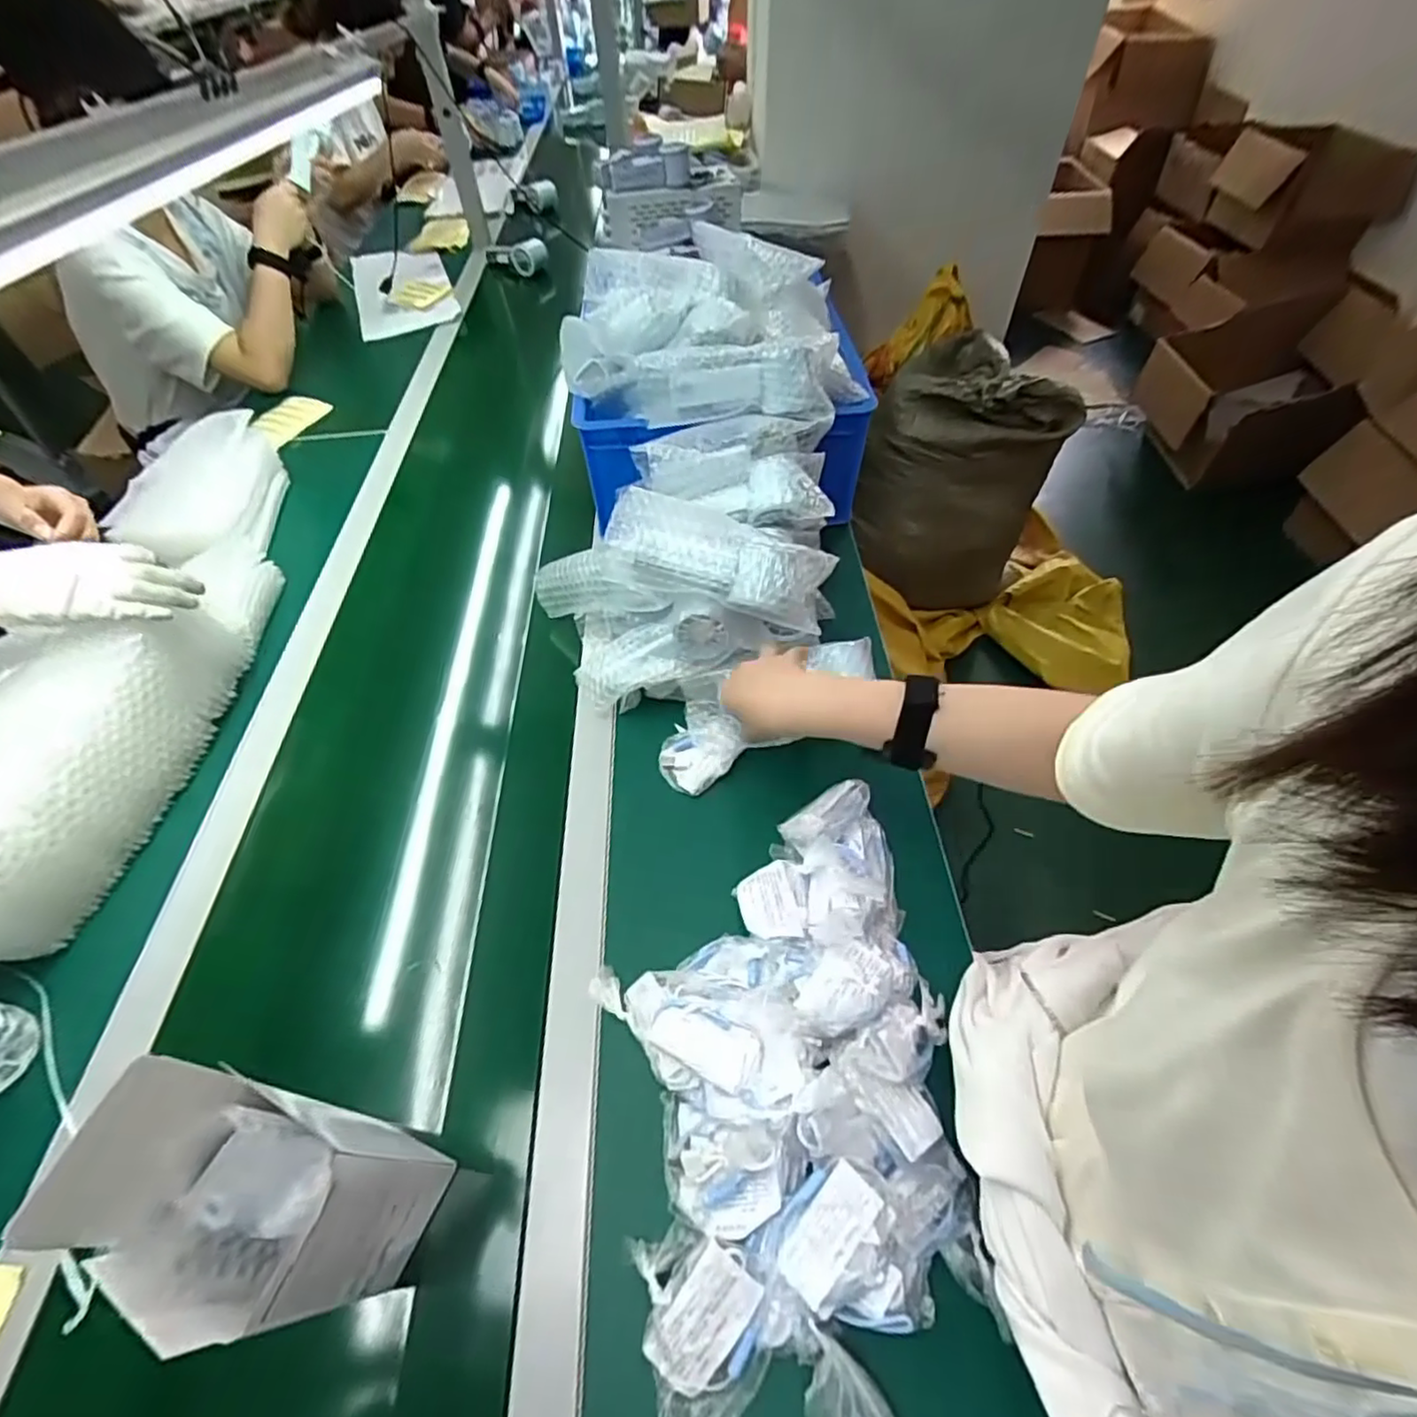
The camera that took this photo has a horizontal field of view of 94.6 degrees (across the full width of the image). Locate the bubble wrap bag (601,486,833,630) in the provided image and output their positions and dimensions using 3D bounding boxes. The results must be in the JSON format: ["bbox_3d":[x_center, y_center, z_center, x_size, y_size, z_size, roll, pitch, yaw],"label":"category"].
[{"bbox_3d":[0.014,-0.149,0.616,0.210,0.052,0.093,20,54,-2],"label":"bubble wrap bag"}]

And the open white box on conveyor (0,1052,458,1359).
[{"bbox_3d":[-0.223,0.262,0.344,0.080,0.201,0.081,19,56,16],"label":"open white box on conveyor"}]

